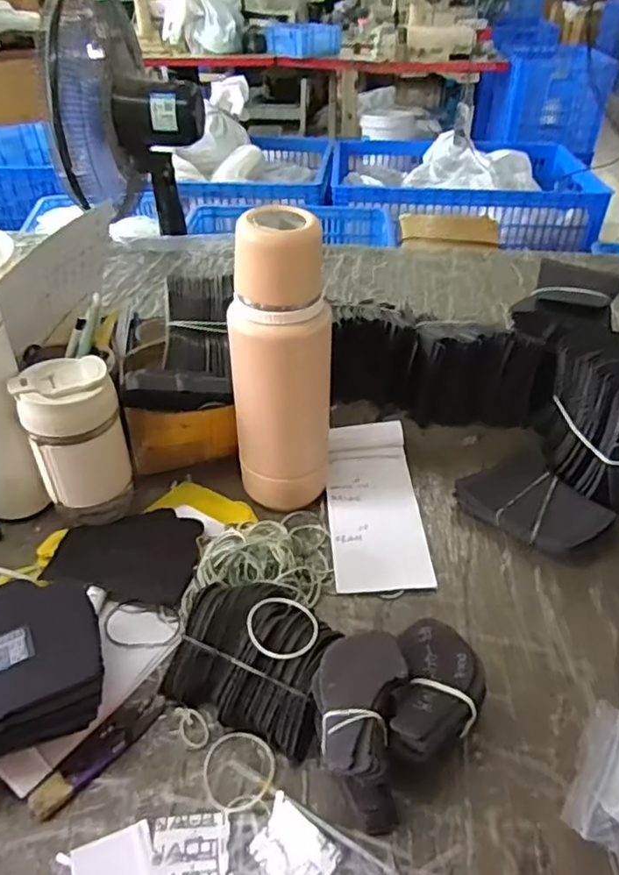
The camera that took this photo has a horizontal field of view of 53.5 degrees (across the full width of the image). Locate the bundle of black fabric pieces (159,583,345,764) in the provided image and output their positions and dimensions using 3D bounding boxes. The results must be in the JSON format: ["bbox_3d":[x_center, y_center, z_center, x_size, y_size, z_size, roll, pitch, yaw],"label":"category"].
[{"bbox_3d":[-0.035,0.160,0.460,0.112,0.061,0.110,14,40,18],"label":"bundle of black fabric pieces"}]

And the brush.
[{"bbox_3d":[-0.145,0.215,0.426,0.023,0.006,0.103,26,46,29],"label":"brush"}]

